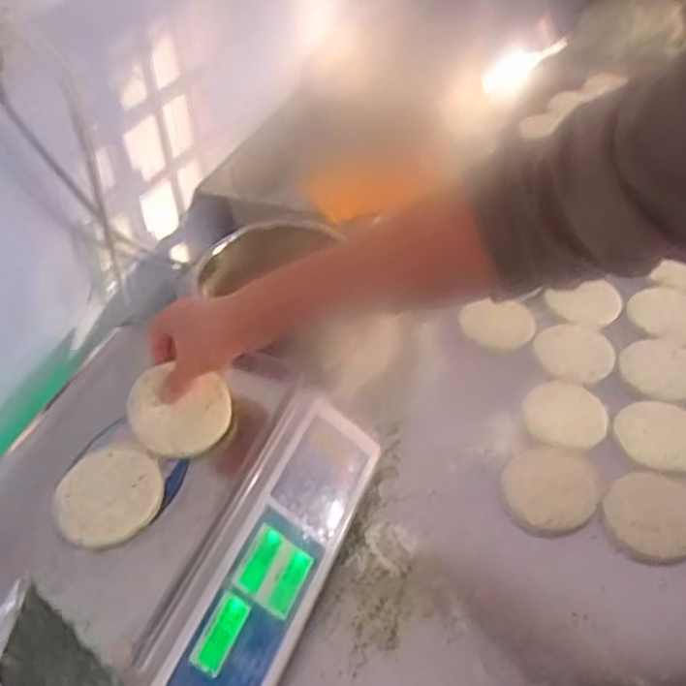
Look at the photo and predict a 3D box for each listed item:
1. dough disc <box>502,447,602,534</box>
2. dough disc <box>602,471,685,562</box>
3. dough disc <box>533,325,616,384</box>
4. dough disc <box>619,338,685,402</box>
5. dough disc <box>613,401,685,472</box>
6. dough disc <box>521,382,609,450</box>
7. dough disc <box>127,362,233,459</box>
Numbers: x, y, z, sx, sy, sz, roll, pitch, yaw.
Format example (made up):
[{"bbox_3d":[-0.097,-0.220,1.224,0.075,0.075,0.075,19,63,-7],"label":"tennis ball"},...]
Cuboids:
[{"bbox_3d":[0.221,0.153,0.757,0.096,0.013,0.098,-2,46,2],"label":"dough disc"},{"bbox_3d":[0.319,0.174,0.723,0.099,0.014,0.090,-2,46,2],"label":"dough disc"},{"bbox_3d":[0.286,0.011,0.881,0.092,0.008,0.088,-2,46,2],"label":"dough disc"},{"bbox_3d":[0.384,0.031,0.857,0.092,0.008,0.091,-2,46,2],"label":"dough disc"},{"bbox_3d":[0.349,0.100,0.784,0.084,0.013,0.092,-2,46,2],"label":"dough disc"},{"bbox_3d":[0.257,0.081,0.823,0.090,0.006,0.093,-2,46,2],"label":"dough disc"},{"bbox_3d":[-0.156,0.069,0.687,0.095,0.011,0.082,8,72,-19],"label":"dough disc"}]

